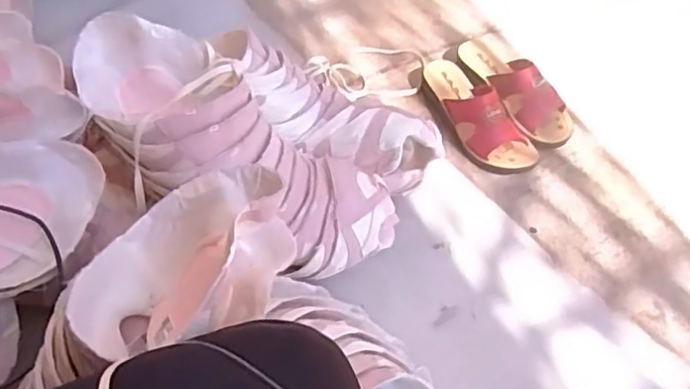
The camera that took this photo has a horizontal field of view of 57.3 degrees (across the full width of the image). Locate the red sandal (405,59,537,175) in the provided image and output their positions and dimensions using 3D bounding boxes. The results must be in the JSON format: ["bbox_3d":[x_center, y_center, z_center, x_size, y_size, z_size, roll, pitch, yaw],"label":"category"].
[{"bbox_3d":[0.190,-0.128,0.944,0.087,0.076,0.234,-27,62,-20],"label":"red sandal"}]

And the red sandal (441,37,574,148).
[{"bbox_3d":[0.256,-0.174,0.983,0.081,0.073,0.243,-30,63,-21],"label":"red sandal"}]

